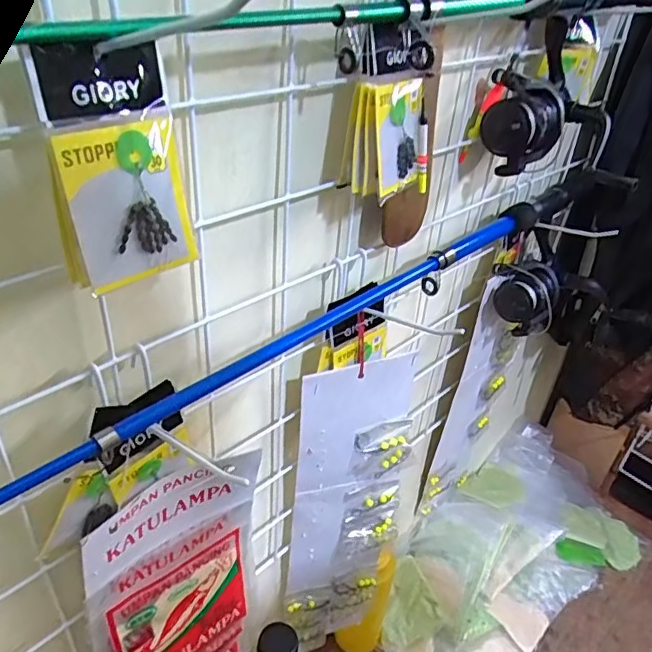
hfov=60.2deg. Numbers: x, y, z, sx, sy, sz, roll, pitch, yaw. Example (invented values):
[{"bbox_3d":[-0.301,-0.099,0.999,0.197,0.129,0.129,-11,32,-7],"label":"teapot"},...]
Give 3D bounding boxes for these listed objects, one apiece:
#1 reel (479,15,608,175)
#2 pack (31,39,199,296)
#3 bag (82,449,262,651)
[{"bbox_3d":[0.167,-0.167,0.419,0.076,0.101,0.080,21,37,22],"label":"reel"},{"bbox_3d":[-0.079,-0.060,0.218,0.008,0.086,0.054,21,35,40],"label":"pack"},{"bbox_3d":[-0.106,0.236,0.422,0.120,0.338,0.023,-21,42,-33],"label":"bag"}]

